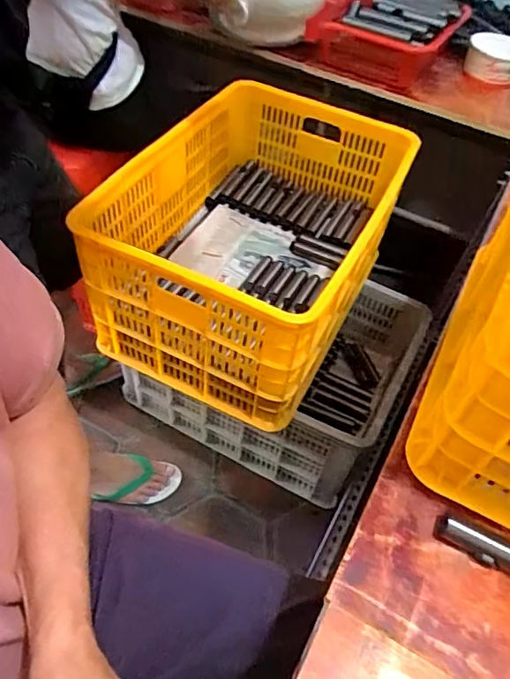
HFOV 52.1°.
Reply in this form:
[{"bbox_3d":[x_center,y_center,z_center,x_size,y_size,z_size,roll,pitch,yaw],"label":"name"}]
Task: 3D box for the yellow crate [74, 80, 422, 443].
[{"bbox_3d":[0.006,-0.195,1.039,0.447,0.314,0.606,27,53,16],"label":"yellow crate"}]

